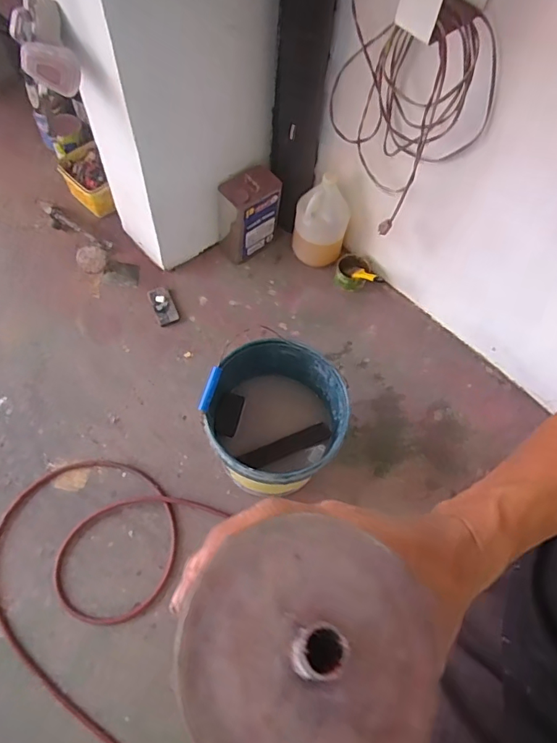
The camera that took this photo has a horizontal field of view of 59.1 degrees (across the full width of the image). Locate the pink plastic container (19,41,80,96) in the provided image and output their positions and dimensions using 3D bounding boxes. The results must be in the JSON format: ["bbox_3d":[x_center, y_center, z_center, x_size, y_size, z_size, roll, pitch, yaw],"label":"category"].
[{"bbox_3d":[-0.482,-0.650,1.043,0.115,0.088,0.043,12,44,-23],"label":"pink plastic container"}]

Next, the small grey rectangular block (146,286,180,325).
[{"bbox_3d":[-0.350,-0.200,1.493,0.066,0.014,0.134,-20,68,-13],"label":"small grey rectangular block"}]

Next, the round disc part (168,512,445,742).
[{"bbox_3d":[0.014,0.106,0.187,0.096,0.022,0.095,27,65,12],"label":"round disc part"}]

